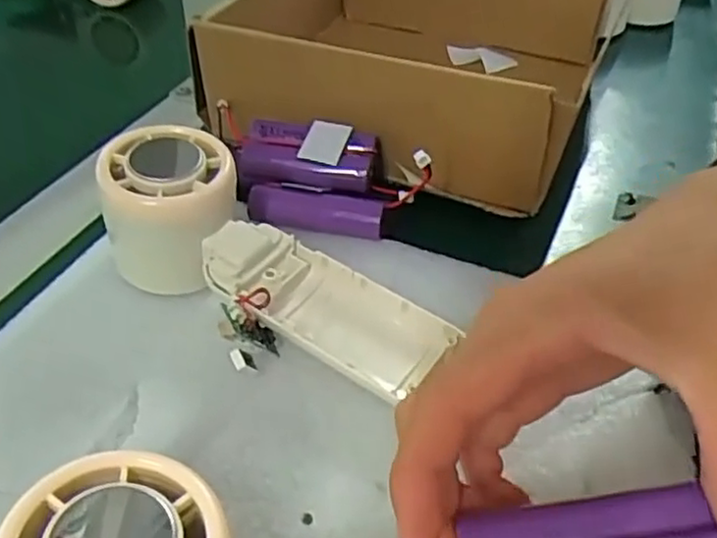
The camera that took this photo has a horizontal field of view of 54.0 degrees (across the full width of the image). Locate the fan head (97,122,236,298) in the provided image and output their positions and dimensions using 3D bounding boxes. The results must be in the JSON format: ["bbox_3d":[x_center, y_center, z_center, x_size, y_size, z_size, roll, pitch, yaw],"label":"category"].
[{"bbox_3d":[-0.081,-0.027,0.303,0.048,0.052,0.052,2,41,-1],"label":"fan head"}]

